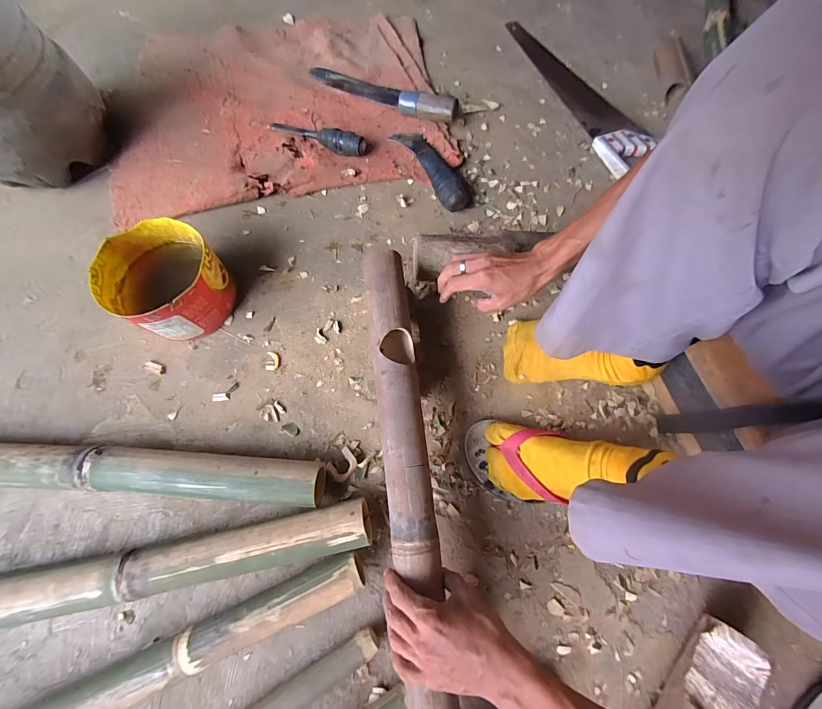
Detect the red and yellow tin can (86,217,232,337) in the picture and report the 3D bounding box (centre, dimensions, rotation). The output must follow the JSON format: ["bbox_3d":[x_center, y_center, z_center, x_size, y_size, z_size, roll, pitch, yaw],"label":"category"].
[{"bbox_3d":[-0.356,-0.109,0.537,0.154,0.099,0.148,0,72,0],"label":"red and yellow tin can"}]

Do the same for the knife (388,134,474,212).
[{"bbox_3d":[0.042,-0.342,0.649,0.064,0.034,0.206,-30,74,-9],"label":"knife"}]

